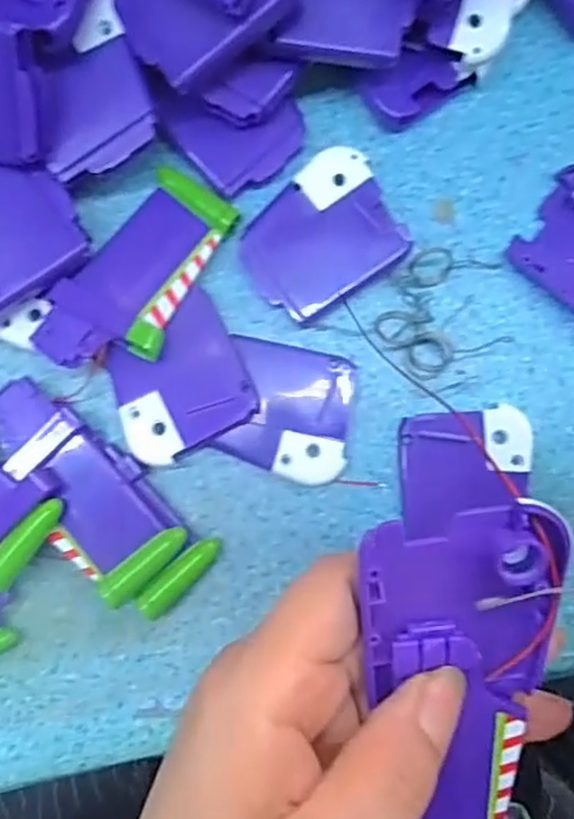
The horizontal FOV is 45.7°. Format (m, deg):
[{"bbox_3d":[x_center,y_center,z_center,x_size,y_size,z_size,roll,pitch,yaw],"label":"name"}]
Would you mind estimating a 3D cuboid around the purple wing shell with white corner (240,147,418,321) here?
[{"bbox_3d":[0.013,-0.068,0.268,0.060,0.010,0.049,-38,89,-2],"label":"purple wing shell with white corner"}]

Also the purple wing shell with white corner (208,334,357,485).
[{"bbox_3d":[0.001,0.000,0.272,0.051,0.006,0.051,15,88,0],"label":"purple wing shell with white corner"}]

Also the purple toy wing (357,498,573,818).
[{"bbox_3d":[0.047,0.082,0.184,0.050,0.009,0.118,-5,106,-3],"label":"purple toy wing"}]

